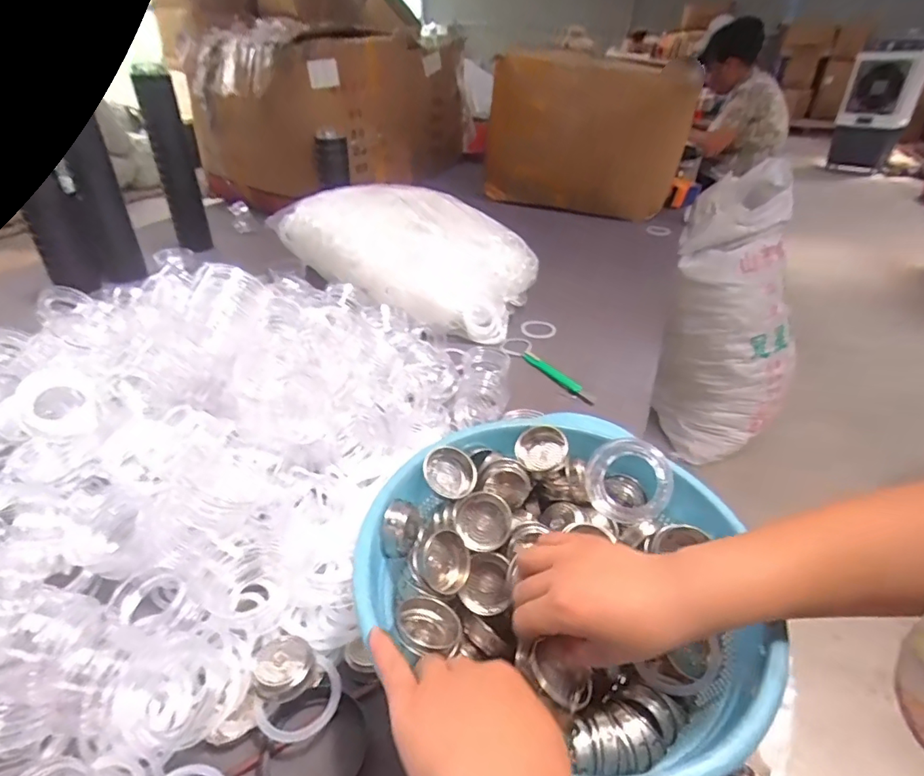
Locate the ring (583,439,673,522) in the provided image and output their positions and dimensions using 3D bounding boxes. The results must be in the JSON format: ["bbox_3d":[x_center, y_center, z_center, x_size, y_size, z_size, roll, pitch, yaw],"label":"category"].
[{"bbox_3d":[0.141,0.078,0.432,0.069,0.031,0.069,13,76,26],"label":"ring"}]

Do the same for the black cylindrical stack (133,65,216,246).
[{"bbox_3d":[-0.577,-0.460,1.030,0.063,0.320,0.060,1,35,-1],"label":"black cylindrical stack"}]

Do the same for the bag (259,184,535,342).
[{"bbox_3d":[-0.131,-0.247,0.910,0.492,0.157,0.246,19,38,22],"label":"bag"}]

